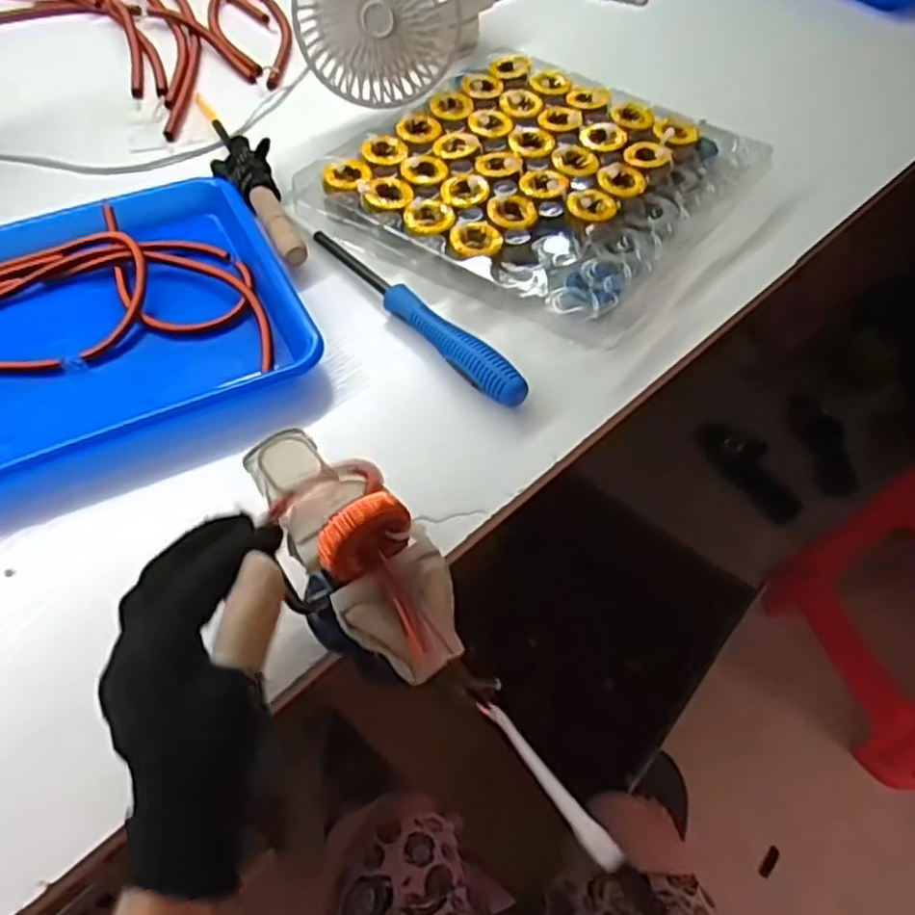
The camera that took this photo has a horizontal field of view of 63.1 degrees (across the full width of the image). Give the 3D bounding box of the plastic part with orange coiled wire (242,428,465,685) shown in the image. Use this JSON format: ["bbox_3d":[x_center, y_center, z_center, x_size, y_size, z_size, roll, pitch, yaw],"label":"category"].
[{"bbox_3d":[-0.061,0.032,0.357,0.063,0.062,0.156,-29,53,-19],"label":"plastic part with orange coiled wire"}]

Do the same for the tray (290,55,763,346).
[{"bbox_3d":[0.064,-0.235,0.633,0.289,0.041,0.278,32,61,20],"label":"tray"}]

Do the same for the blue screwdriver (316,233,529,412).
[{"bbox_3d":[-0.035,-0.107,0.552,0.028,0.030,0.228,-34,61,-21],"label":"blue screwdriver"}]

